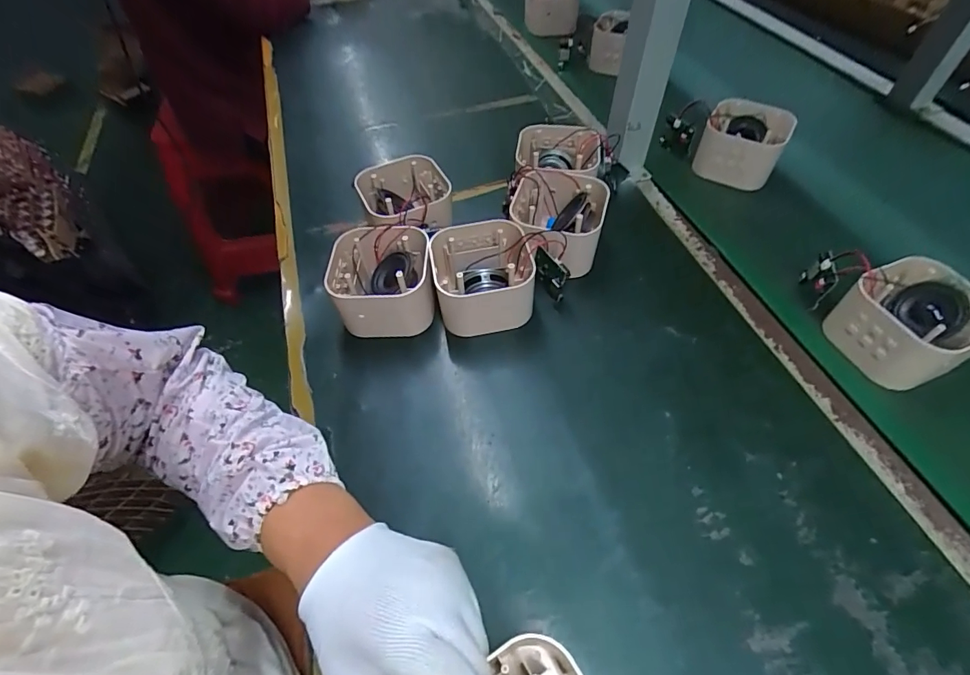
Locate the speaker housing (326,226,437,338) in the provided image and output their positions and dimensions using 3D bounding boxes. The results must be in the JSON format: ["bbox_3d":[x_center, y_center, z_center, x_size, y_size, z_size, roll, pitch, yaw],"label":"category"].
[{"bbox_3d":[-0.097,-0.051,0.440,0.097,0.065,0.096,-6,54,-2],"label":"speaker housing"}]

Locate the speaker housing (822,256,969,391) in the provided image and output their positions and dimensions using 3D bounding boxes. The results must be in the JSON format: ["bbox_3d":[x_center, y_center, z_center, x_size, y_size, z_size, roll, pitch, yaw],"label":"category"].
[{"bbox_3d":[0.357,-0.014,0.391,0.080,0.055,0.087,-21,56,-12],"label":"speaker housing"}]

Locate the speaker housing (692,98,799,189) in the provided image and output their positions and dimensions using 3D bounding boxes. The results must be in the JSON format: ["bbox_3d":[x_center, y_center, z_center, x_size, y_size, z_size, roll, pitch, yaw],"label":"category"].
[{"bbox_3d":[0.306,-0.231,0.562,0.092,0.062,0.092,23,58,18],"label":"speaker housing"}]

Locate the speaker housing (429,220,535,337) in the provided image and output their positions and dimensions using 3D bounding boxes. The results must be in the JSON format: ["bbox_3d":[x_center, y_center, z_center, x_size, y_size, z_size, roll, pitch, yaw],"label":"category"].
[{"bbox_3d":[-0.002,-0.056,0.437,0.090,0.062,0.092,-5,54,-2],"label":"speaker housing"}]

